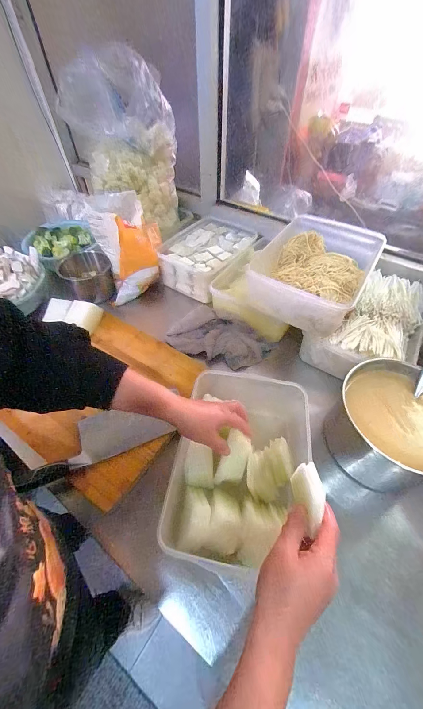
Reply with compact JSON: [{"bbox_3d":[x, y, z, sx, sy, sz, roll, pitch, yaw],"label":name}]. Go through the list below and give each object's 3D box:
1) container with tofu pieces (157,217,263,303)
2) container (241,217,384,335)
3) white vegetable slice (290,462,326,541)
[{"bbox_3d":[-0.010,-0.285,0.789,0.192,0.089,0.267,30,56,19],"label":"container with tofu pieces"},{"bbox_3d":[0.242,-0.202,0.629,0.217,0.098,0.354,28,56,21],"label":"container"},{"bbox_3d":[0.108,0.159,0.300,0.030,0.019,0.070,5,46,-2],"label":"white vegetable slice"}]

